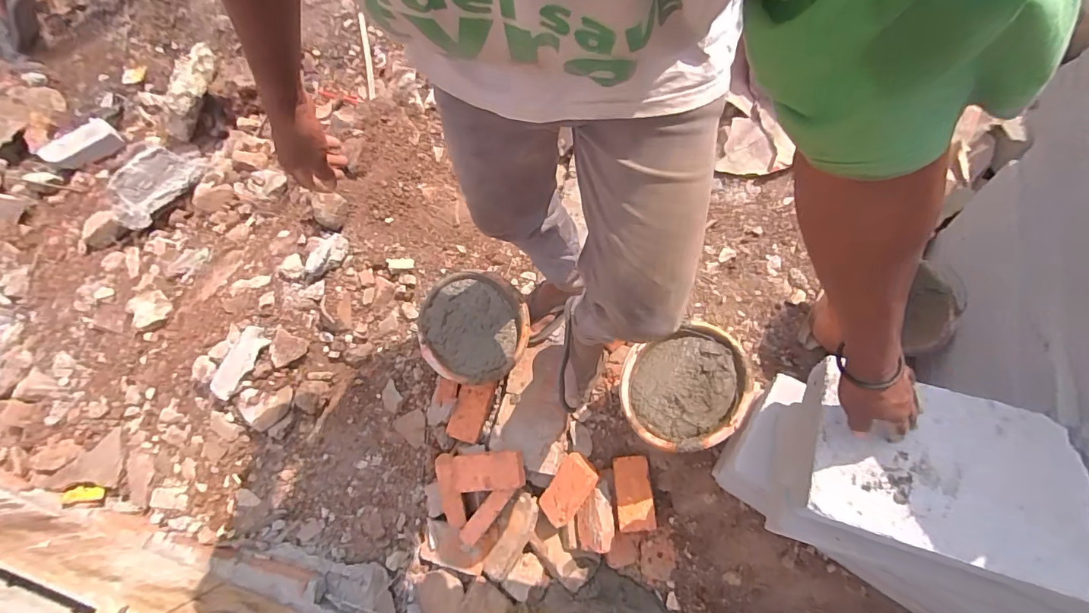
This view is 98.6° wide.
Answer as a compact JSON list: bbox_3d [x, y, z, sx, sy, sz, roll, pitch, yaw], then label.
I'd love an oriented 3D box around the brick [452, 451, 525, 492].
[{"bbox_3d":[-0.126,0.370,1.052,0.164,0.048,0.084,-9,64,14],"label":"brick"}]

